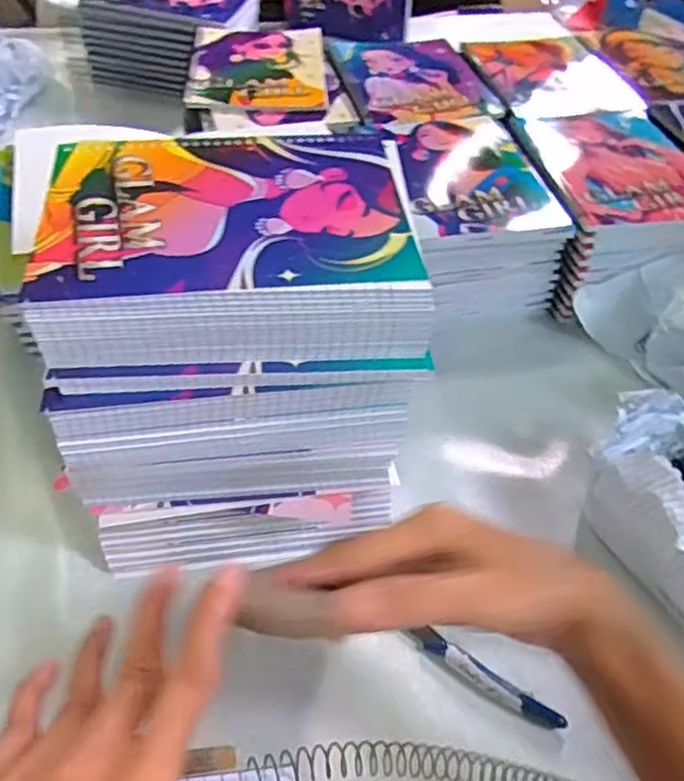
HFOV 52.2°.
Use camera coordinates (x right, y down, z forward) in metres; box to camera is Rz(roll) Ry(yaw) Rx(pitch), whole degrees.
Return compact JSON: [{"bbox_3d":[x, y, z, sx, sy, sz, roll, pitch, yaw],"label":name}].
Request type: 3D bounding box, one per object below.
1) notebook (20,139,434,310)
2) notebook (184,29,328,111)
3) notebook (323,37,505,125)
[{"bbox_3d":[-0.060,-0.099,0.382,0.196,0.011,0.145,-1,46,-7],"label":"notebook"},{"bbox_3d":[-0.094,-0.367,0.784,0.146,0.009,0.199,0,46,-6],"label":"notebook"},{"bbox_3d":[0.075,-0.360,0.788,0.155,0.010,0.216,-6,47,-12],"label":"notebook"}]

